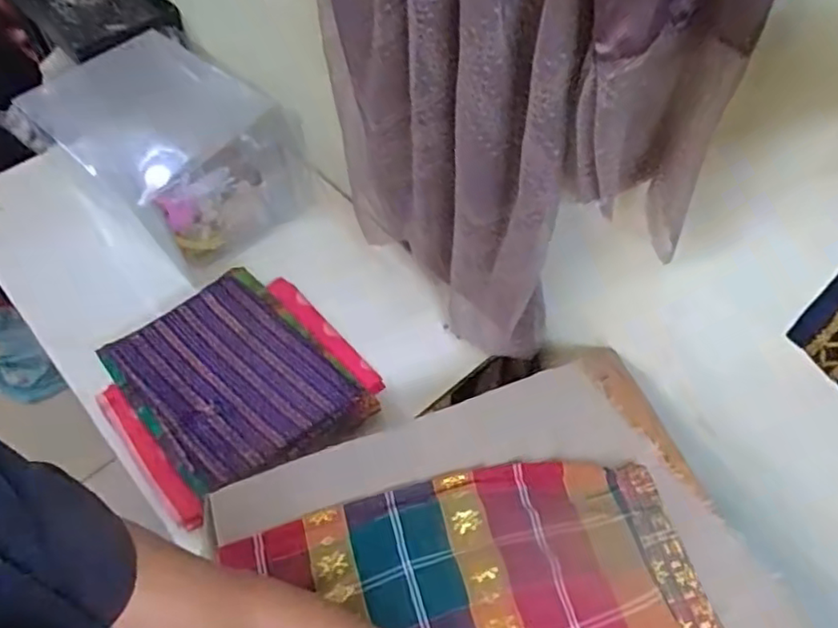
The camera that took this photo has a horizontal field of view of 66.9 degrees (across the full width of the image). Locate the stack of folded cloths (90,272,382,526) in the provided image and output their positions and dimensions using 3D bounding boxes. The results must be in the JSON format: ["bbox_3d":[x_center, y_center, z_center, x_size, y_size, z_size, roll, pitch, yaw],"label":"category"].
[{"bbox_3d":[-0.234,0.091,0.828,0.302,0.059,0.293,-36,63,-22],"label":"stack of folded cloths"}]

